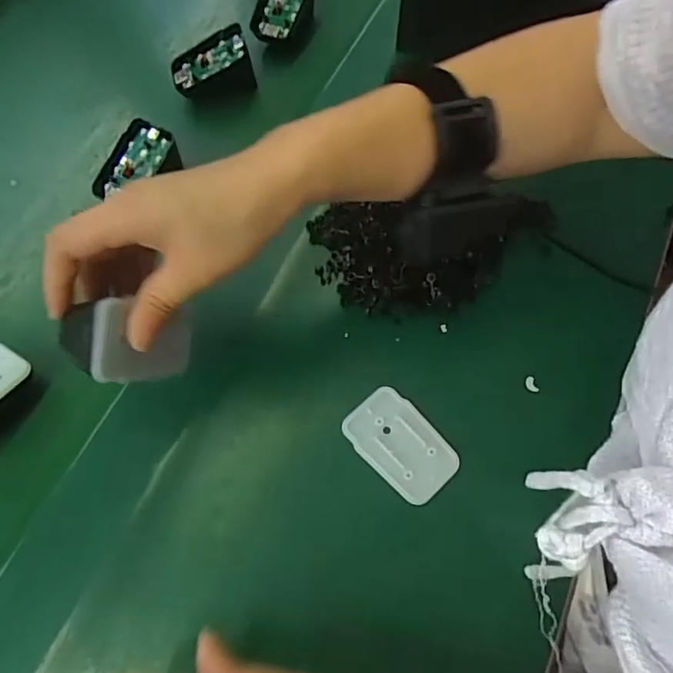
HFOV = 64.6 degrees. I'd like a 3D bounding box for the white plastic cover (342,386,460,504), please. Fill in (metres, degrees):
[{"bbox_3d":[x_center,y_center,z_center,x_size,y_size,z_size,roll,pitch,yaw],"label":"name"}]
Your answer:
[{"bbox_3d":[0.040,0.067,0.333,0.044,0.004,0.069,-38,69,-14],"label":"white plastic cover"}]

